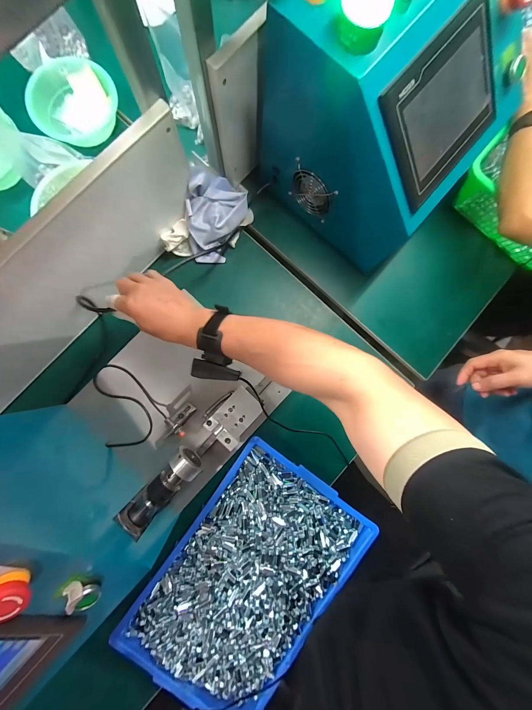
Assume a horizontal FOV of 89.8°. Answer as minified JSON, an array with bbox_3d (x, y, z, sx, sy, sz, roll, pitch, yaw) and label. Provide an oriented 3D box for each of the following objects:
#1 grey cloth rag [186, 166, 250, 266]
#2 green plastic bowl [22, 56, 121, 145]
[{"bbox_3d":[-0.091,-0.269,0.512,0.112,0.099,0.155,3,88,-2],"label":"grey cloth rag"},{"bbox_3d":[-0.385,-0.503,0.533,0.143,0.047,0.155,0,88,-2],"label":"green plastic bowl"}]

